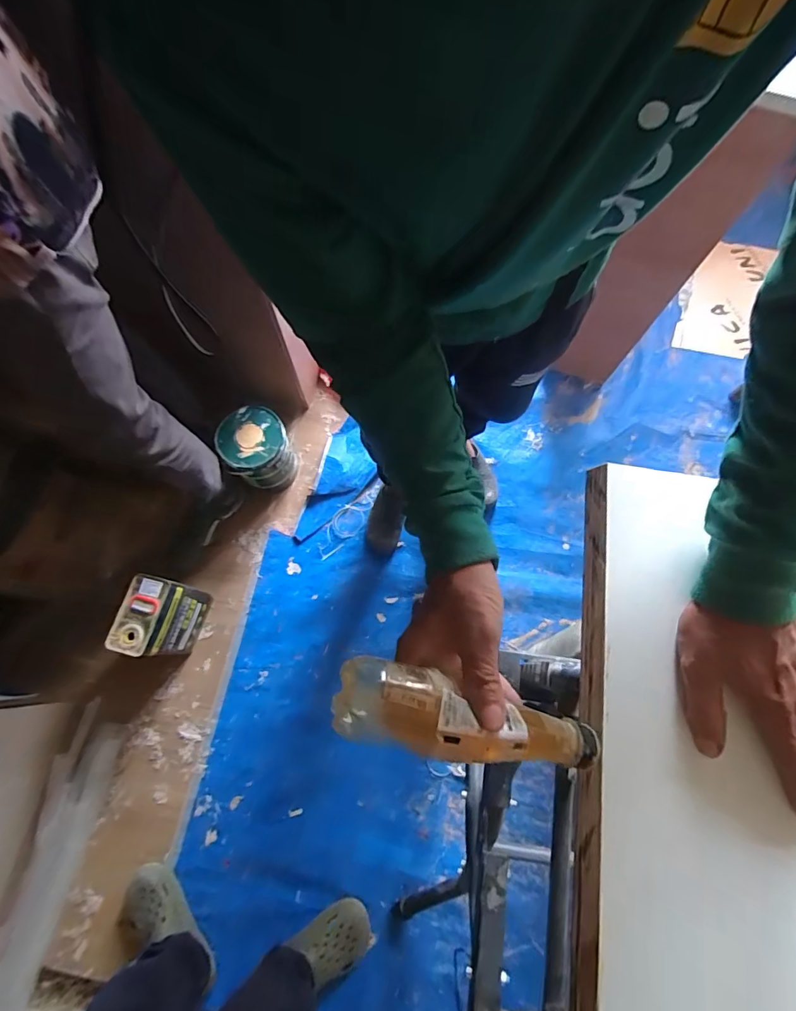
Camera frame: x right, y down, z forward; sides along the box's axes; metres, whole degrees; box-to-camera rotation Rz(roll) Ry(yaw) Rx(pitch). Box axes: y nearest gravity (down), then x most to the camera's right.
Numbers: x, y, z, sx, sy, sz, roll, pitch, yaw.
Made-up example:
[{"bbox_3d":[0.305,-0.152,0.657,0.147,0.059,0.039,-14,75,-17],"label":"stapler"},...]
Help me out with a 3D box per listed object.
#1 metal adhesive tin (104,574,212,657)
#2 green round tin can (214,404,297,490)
[{"bbox_3d":[-0.586,0.285,1.132,0.094,0.265,0.174,13,72,4],"label":"metal adhesive tin"},{"bbox_3d":[-0.403,-0.151,1.312,0.183,0.255,0.186,0,71,-1],"label":"green round tin can"}]

